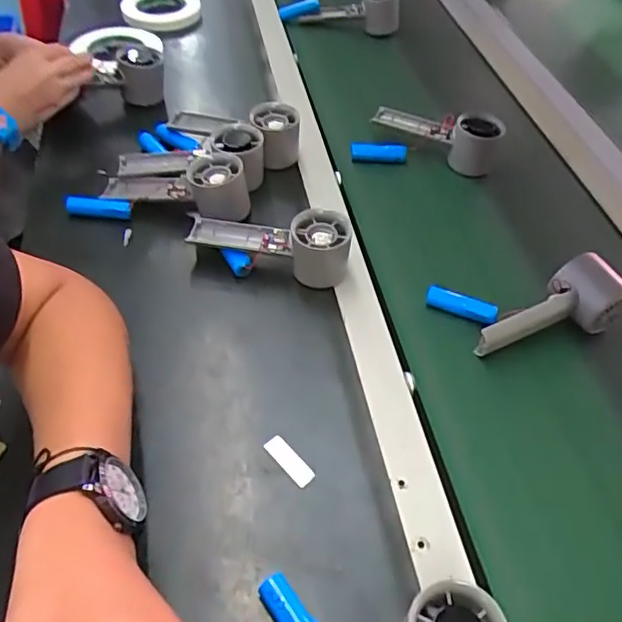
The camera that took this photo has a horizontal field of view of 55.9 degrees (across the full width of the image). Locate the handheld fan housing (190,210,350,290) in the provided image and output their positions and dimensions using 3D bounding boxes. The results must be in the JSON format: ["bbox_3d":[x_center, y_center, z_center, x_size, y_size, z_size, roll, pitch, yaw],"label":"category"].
[{"bbox_3d":[-0.041,-0.063,0.574,0.158,0.064,0.052,7,53,0],"label":"handheld fan housing"}]

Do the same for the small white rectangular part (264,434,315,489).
[{"bbox_3d":[-0.017,0.116,0.453,0.016,0.004,0.047,-34,63,-27],"label":"small white rectangular part"}]

